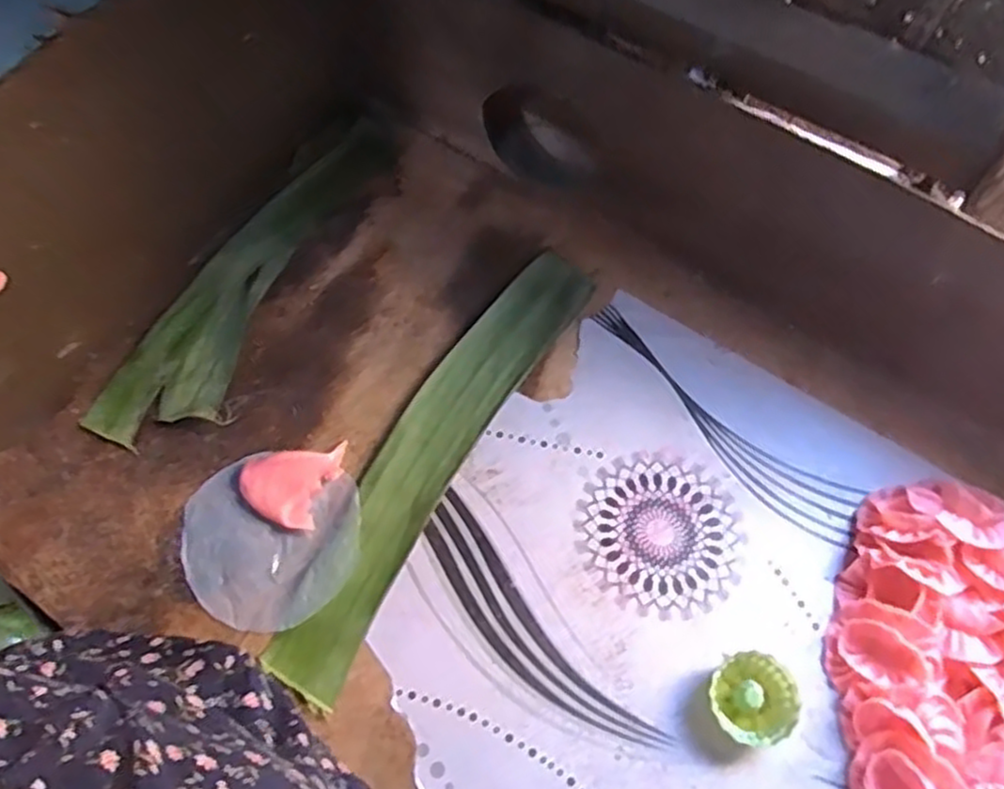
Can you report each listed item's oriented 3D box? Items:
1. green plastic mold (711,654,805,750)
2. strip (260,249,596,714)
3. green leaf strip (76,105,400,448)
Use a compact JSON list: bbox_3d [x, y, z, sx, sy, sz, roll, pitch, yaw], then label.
[{"bbox_3d":[0.180,0.219,0.529,0.062,0.020,0.059,0,66,-1],"label":"green plastic mold"},{"bbox_3d":[-0.055,0.043,0.615,0.079,0.007,0.420,29,69,11],"label":"strip"},{"bbox_3d":[-0.228,-0.116,0.688,0.098,0.013,0.388,26,68,10],"label":"green leaf strip"}]

